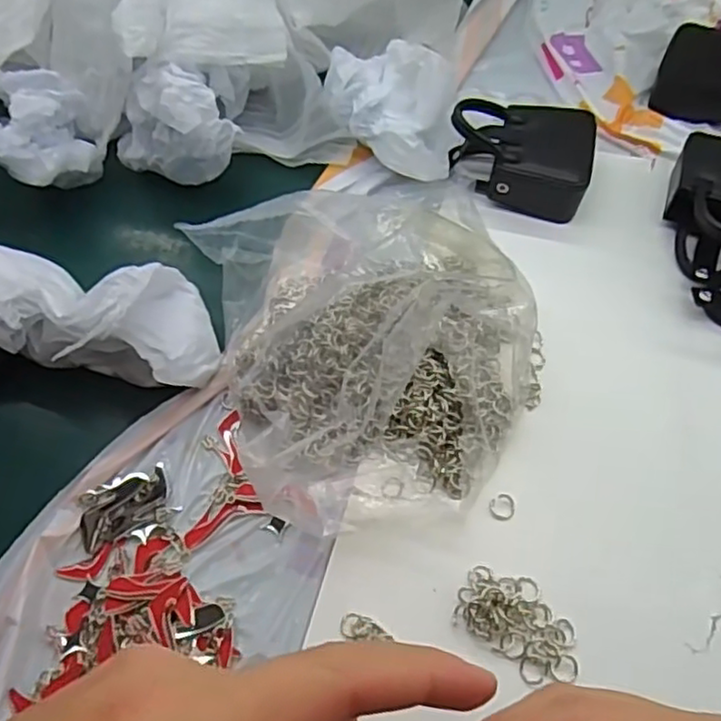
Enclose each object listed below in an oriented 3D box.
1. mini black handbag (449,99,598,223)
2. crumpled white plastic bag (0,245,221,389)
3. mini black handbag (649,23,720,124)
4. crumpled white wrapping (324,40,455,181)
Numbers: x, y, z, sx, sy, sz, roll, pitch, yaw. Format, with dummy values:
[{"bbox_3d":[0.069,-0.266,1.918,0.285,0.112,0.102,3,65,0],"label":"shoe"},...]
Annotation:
[{"bbox_3d":[0.112,-0.145,0.456,0.095,0.043,0.074,13,61,11],"label":"mini black handbag"},{"bbox_3d":[-0.154,-0.030,0.375,0.145,0.074,0.067,13,60,-3],"label":"crumpled white plastic bag"},{"bbox_3d":[0.283,-0.218,0.494,0.104,0.034,0.068,19,62,14],"label":"mini black handbag"},{"bbox_3d":[0.021,-0.173,0.464,0.085,0.059,0.094,-3,59,2],"label":"crumpled white wrapping"}]

